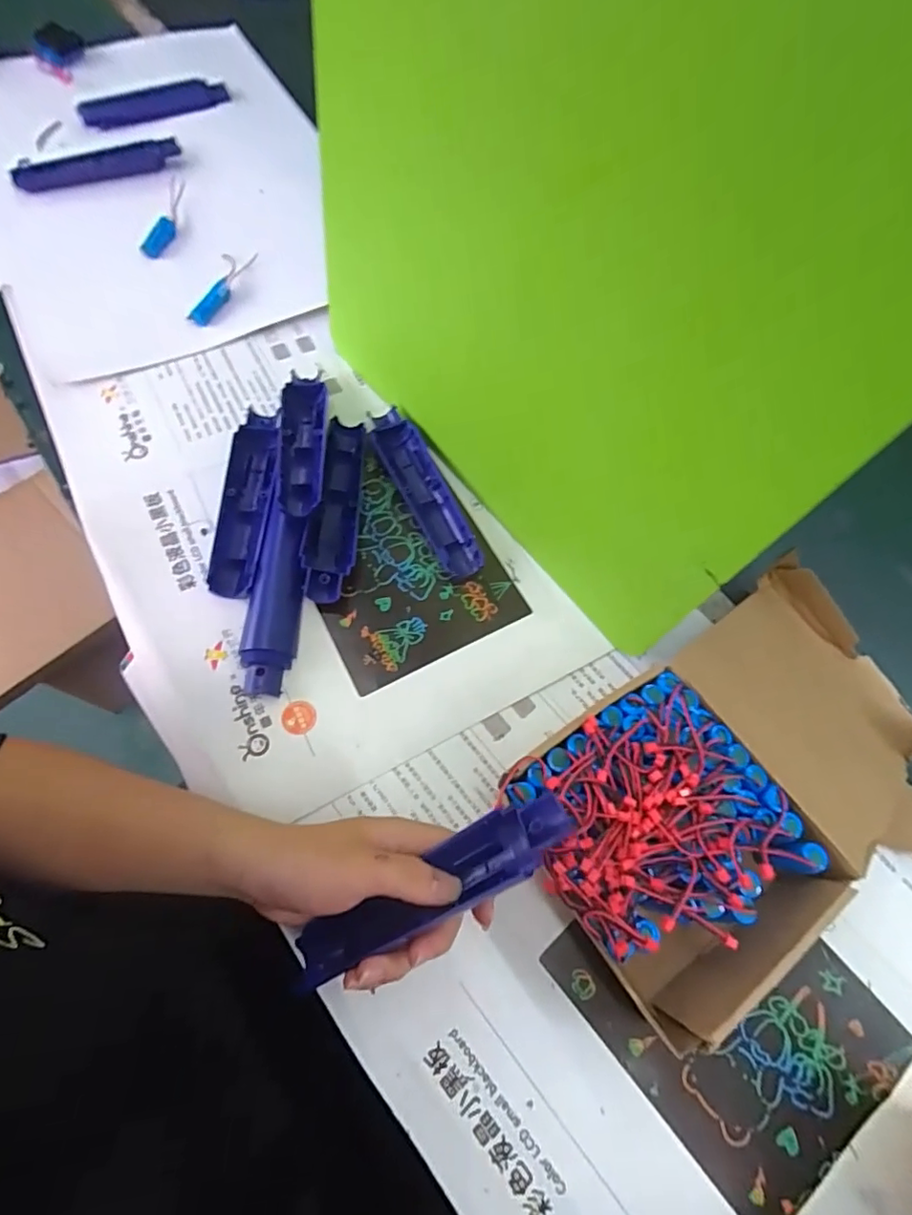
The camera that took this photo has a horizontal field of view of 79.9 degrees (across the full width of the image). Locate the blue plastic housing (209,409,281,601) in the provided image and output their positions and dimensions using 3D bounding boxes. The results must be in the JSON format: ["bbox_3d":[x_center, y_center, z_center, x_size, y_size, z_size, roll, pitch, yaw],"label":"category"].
[{"bbox_3d":[-0.161,-0.083,0.427,0.042,0.032,0.158,-1,67,-4],"label":"blue plastic housing"}]

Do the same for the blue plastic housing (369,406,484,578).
[{"bbox_3d":[-0.026,-0.097,0.449,0.036,0.019,0.164,-24,71,-13],"label":"blue plastic housing"}]

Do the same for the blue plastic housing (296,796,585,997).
[{"bbox_3d":[-0.017,0.151,0.287,0.171,0.027,0.033,-34,70,9],"label":"blue plastic housing"}]

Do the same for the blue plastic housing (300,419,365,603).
[{"bbox_3d":[-0.096,-0.081,0.434,0.037,0.027,0.166,1,67,-3],"label":"blue plastic housing"}]

